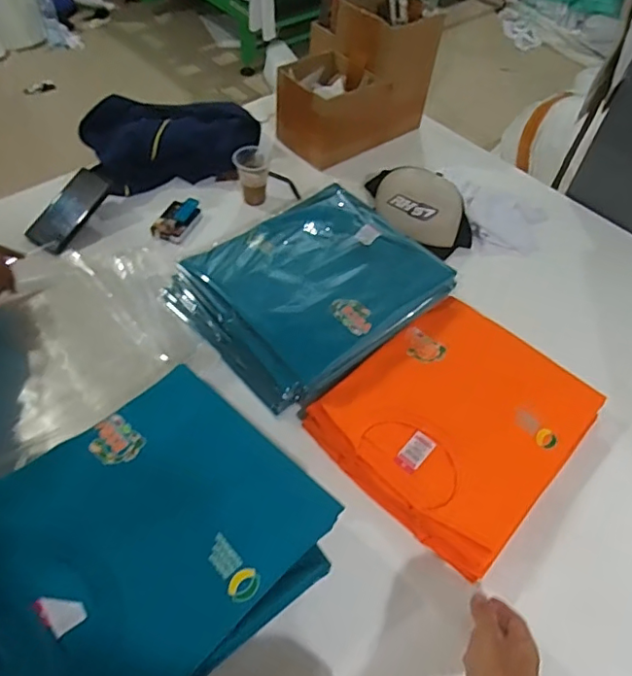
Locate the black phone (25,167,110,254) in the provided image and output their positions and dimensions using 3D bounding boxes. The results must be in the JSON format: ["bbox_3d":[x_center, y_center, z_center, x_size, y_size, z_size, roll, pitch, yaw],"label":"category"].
[{"bbox_3d":[-0.440,-0.227,0.969,0.076,0.011,0.170,26,67,2],"label":"black phone"}]

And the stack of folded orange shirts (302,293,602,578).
[{"bbox_3d":[0.199,0.108,0.746,0.336,0.040,0.286,-35,62,-27],"label":"stack of folded orange shirts"}]

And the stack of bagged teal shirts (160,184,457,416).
[{"bbox_3d":[-0.007,-0.071,0.836,0.361,0.087,0.280,-35,62,-27],"label":"stack of bagged teal shirts"}]

